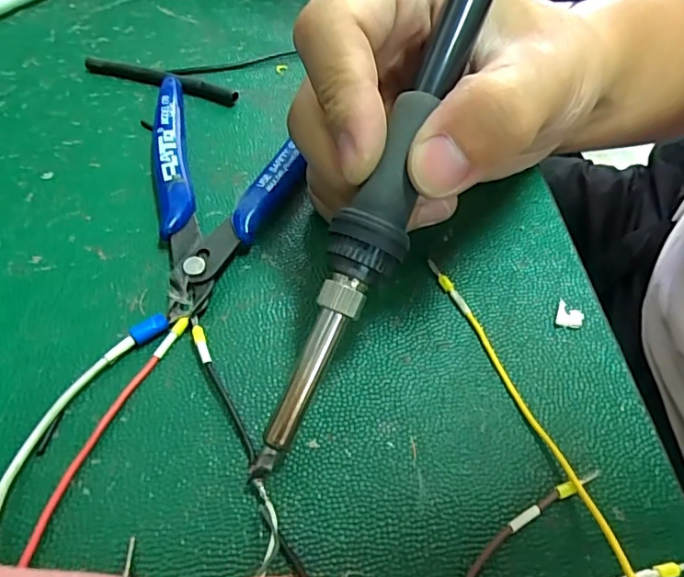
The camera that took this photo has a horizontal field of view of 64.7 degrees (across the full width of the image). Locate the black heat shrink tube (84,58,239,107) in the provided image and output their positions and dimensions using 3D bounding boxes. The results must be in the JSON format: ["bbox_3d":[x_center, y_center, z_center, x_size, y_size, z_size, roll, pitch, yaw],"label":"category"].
[{"bbox_3d":[-0.084,-0.097,0.252,0.076,0.005,0.008,15,57,8],"label":"black heat shrink tube"}]

